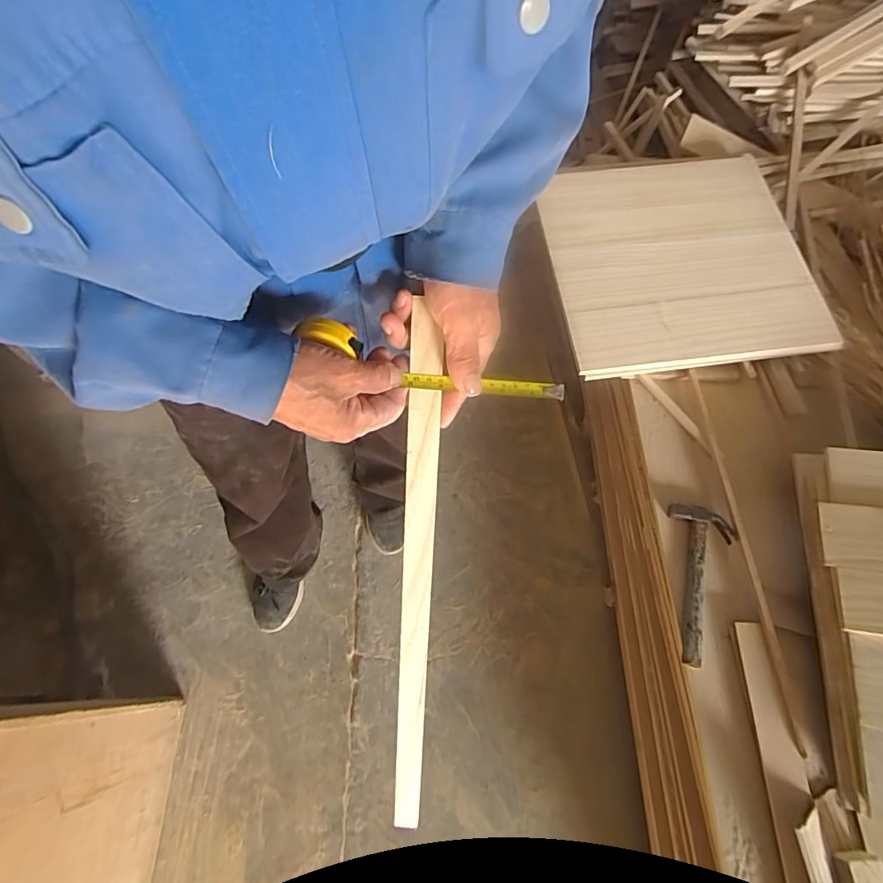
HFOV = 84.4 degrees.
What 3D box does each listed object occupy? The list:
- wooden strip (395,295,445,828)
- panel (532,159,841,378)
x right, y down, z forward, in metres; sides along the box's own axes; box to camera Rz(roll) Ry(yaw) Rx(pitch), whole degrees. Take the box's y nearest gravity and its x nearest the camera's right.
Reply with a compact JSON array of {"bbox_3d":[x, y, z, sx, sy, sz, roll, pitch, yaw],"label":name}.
[{"bbox_3d":[-0.024,0.155,0.465,0.029,0.015,0.535,2,107,-2],"label":"wooden strip"},{"bbox_3d":[0.542,-0.448,1.165,0.582,0.028,0.634,-8,67,1],"label":"panel"}]

